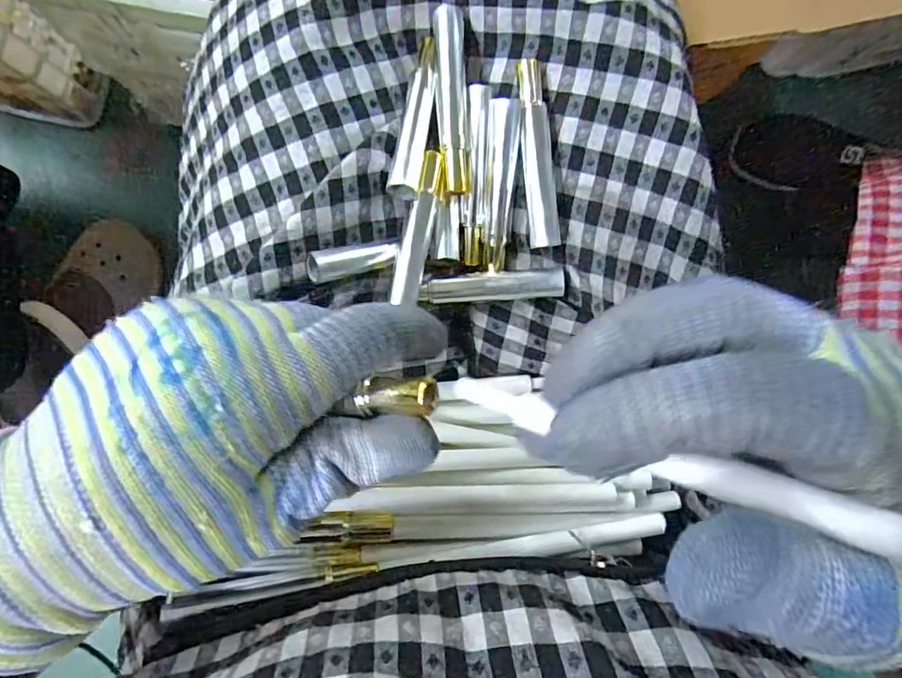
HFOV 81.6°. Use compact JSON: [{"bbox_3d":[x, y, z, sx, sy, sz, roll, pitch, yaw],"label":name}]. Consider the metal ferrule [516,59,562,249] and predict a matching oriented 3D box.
[{"bbox_3d":[0.040,-0.085,0.245,0.014,0.014,0.082,-8,91,-8],"label":"metal ferrule"}]

